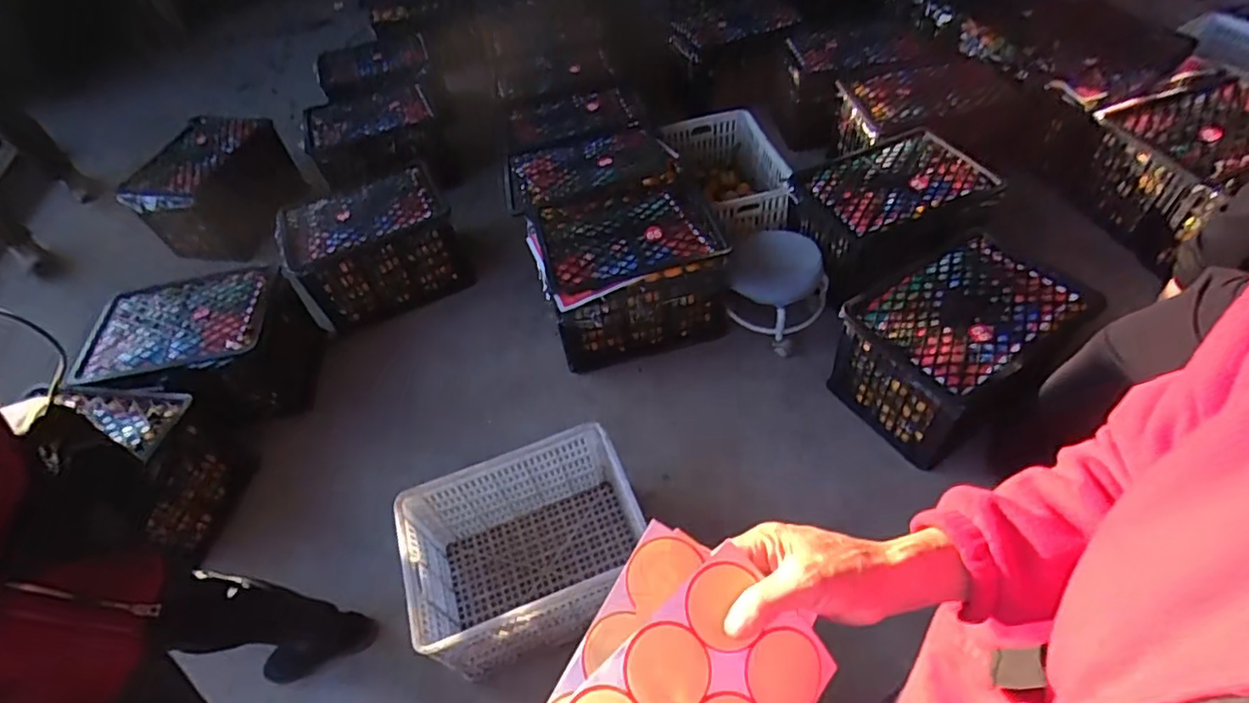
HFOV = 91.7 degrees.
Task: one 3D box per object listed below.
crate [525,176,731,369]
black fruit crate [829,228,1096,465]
[{"bbox_3d":[0.020,-0.243,1.830,0.522,0.289,0.453,-14,52,-5],"label":"crate"},{"bbox_3d":[0.869,-0.011,1.580,0.542,0.312,0.421,-31,55,-18],"label":"black fruit crate"}]

